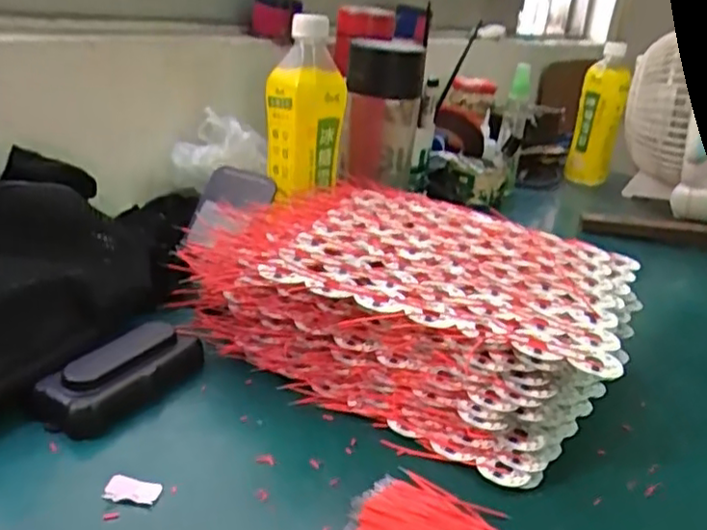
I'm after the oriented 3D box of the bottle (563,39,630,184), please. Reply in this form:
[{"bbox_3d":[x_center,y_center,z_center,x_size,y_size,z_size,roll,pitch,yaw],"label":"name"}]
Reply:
[{"bbox_3d":[0.365,-0.217,0.999,0.064,0.198,0.051,13,24,15],"label":"bottle"}]

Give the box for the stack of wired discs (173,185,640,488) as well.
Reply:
[{"bbox_3d":[0.053,0.021,0.503,0.280,0.086,0.254,18,26,26],"label":"stack of wired discs"}]

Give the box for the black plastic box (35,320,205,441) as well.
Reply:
[{"bbox_3d":[-0.139,0.067,0.417,0.048,0.026,0.107,18,26,27],"label":"black plastic box"}]

